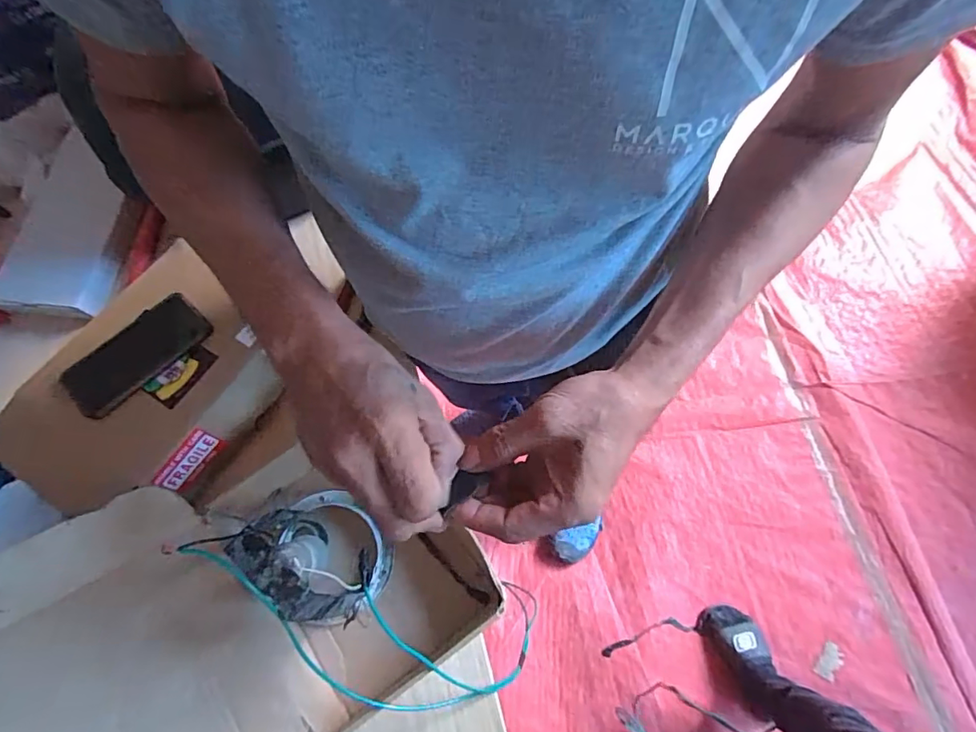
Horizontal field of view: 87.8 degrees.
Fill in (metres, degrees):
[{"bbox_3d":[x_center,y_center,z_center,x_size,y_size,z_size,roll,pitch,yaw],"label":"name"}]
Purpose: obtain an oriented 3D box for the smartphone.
[{"bbox_3d":[-0.419,-0.018,0.604,0.086,0.013,0.162,37,66,12],"label":"smartphone"}]

